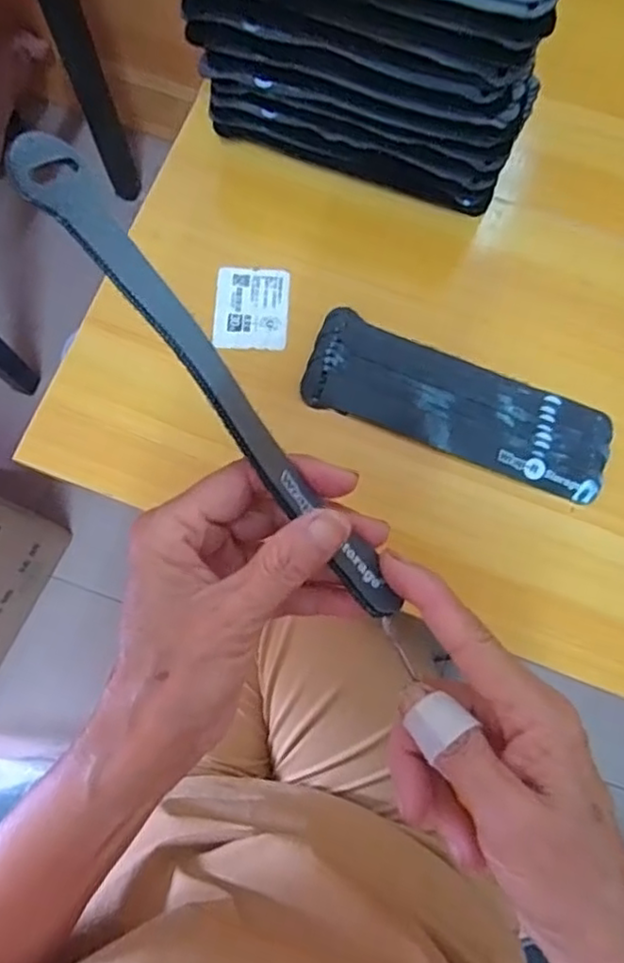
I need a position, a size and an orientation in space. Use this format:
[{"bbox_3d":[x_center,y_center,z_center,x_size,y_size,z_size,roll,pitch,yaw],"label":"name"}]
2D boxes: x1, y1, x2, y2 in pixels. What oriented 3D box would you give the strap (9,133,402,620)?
[{"bbox_3d":[-0.030,-0.028,0.225,0.020,0.018,0.197,-39,104,-8],"label":"strap"}]

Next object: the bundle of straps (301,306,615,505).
[{"bbox_3d":[0.096,-0.050,0.429,0.199,0.013,0.067,22,78,4],"label":"bundle of straps"}]

